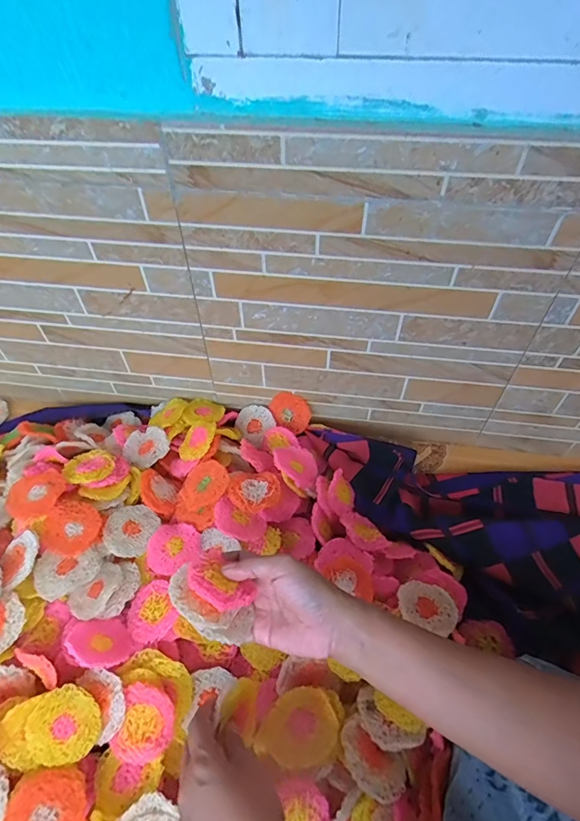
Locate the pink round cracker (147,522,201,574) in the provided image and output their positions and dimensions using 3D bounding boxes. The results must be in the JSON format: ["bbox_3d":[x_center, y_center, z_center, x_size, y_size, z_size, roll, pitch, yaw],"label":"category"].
[{"bbox_3d":[-0.143,0.166,0.549,0.064,0.008,0.060,0,52,0],"label":"pink round cracker"}]

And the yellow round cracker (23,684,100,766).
[{"bbox_3d":[-0.218,0.301,0.432,0.063,0.007,0.063,6,75,-23],"label":"yellow round cracker"}]

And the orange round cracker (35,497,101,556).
[{"bbox_3d":[-0.261,0.137,0.530,0.066,0.013,0.062,0,52,0],"label":"orange round cracker"}]

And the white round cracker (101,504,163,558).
[{"bbox_3d":[-0.197,0.146,0.553,0.057,0.004,0.064,34,53,-9],"label":"white round cracker"}]

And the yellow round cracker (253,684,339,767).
[{"bbox_3d":[0.010,0.299,0.423,0.064,0.004,0.070,23,53,39],"label":"yellow round cracker"}]

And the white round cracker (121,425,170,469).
[{"bbox_3d":[-0.204,0.049,0.637,0.062,0.015,0.059,0,52,0],"label":"white round cracker"}]

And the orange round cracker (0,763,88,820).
[{"bbox_3d":[-0.219,0.358,0.400,0.068,0.009,0.064,2,50,-18],"label":"orange round cracker"}]

